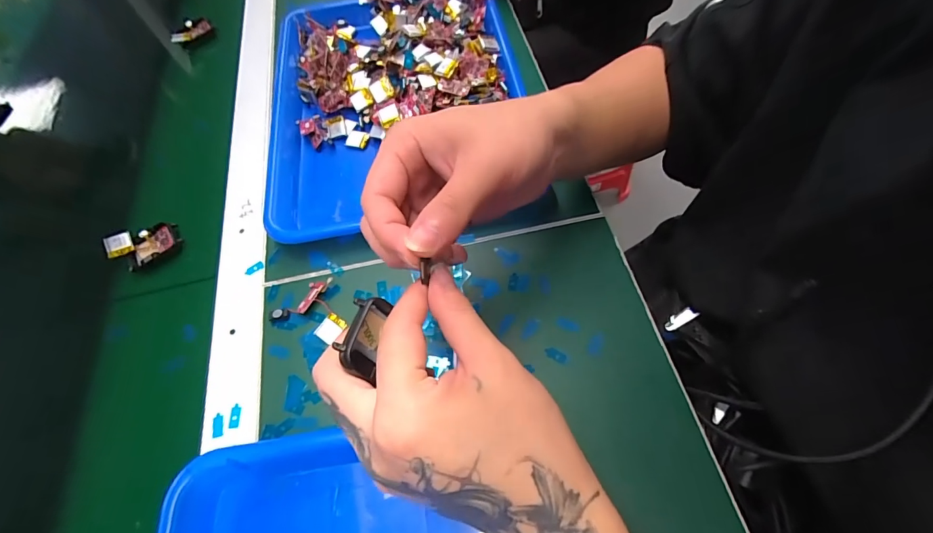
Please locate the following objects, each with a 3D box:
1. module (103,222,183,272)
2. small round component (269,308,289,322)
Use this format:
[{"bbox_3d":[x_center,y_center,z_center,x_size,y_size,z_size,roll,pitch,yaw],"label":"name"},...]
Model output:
[{"bbox_3d":[-0.293,-0.021,0.365,0.057,0.014,0.038,-26,64,-9],"label":"module"},{"bbox_3d":[-0.152,0.039,0.325,0.017,0.007,0.010,-6,64,-1],"label":"small round component"}]

